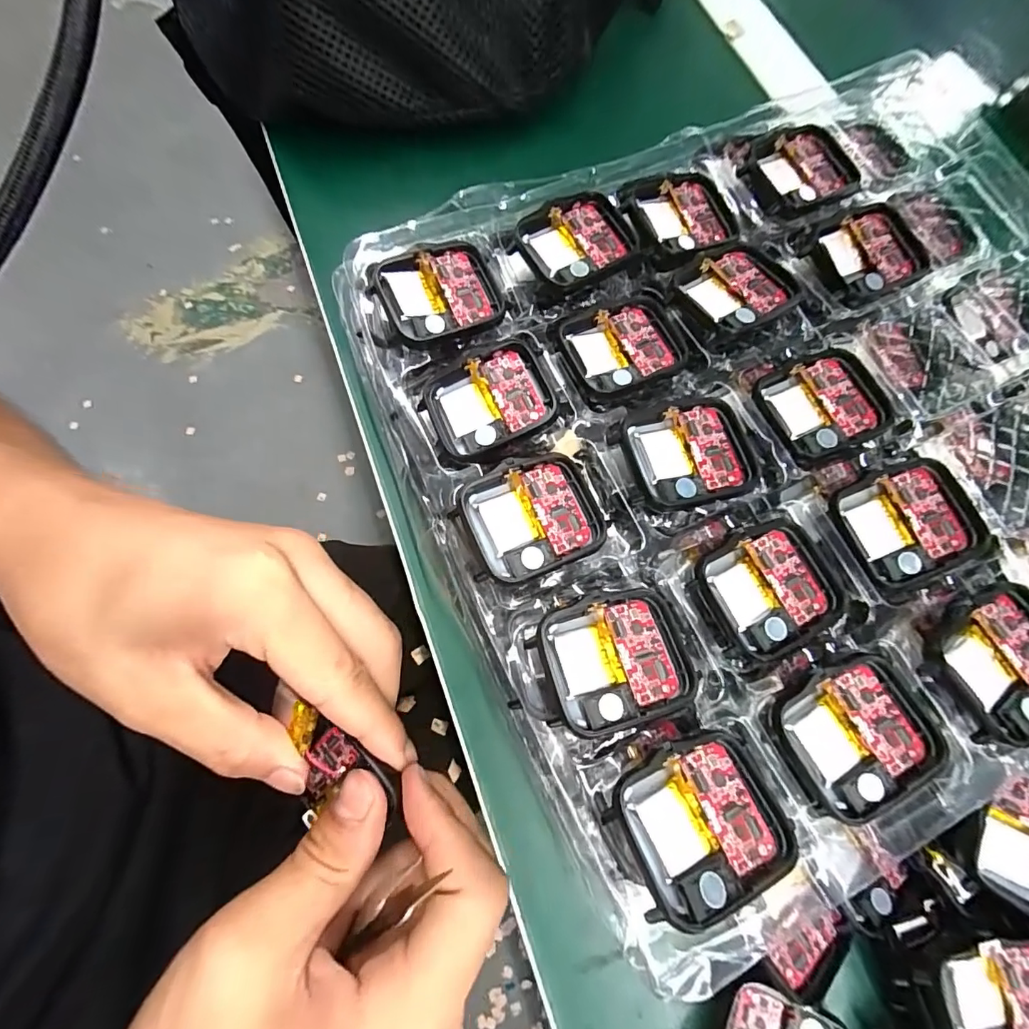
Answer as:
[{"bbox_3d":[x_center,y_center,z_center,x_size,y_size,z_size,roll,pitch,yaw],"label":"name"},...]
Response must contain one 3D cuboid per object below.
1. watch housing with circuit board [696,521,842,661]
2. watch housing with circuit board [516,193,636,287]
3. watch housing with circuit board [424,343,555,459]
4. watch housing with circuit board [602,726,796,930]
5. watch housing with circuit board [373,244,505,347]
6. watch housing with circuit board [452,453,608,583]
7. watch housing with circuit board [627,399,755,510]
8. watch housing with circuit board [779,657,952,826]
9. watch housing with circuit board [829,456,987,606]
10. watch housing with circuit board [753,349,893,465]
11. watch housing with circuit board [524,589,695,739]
[{"bbox_3d":[0.084,0.024,0.156,0.043,0.006,0.038,-26,76,-10],"label":"watch housing with circuit board"},{"bbox_3d":[0.025,-0.110,0.191,0.040,0.008,0.035,-26,76,-9],"label":"watch housing with circuit board"},{"bbox_3d":[-0.008,-0.040,0.172,0.042,0.012,0.035,-21,75,-8],"label":"watch housing with circuit board"},{"bbox_3d":[0.052,0.082,0.130,0.046,0.011,0.036,-19,75,-8],"label":"watch housing with circuit board"},{"bbox_3d":[-0.027,-0.083,0.180,0.043,0.010,0.036,-21,75,-8],"label":"watch housing with circuit board"},{"bbox_3d":[0.006,0.001,0.157,0.044,0.008,0.038,-21,75,-8],"label":"watch housing with circuit board"},{"bbox_3d":[0.062,-0.021,0.165,0.042,0.004,0.037,-12,74,-6],"label":"watch housing with circuit board"},{"bbox_3d":[0.104,0.066,0.144,0.044,0.007,0.039,-21,75,-8],"label":"watch housing with circuit board"},{"bbox_3d":[0.135,0.003,0.164,0.043,0.010,0.039,-21,75,-8],"label":"watch housing with circuit board"},{"bbox_3d":[0.115,-0.040,0.178,0.042,0.006,0.039,-17,74,-7],"label":"watch housing with circuit board"},{"bbox_3d":[0.030,0.043,0.145,0.045,0.006,0.037,-15,74,-7],"label":"watch housing with circuit board"}]

